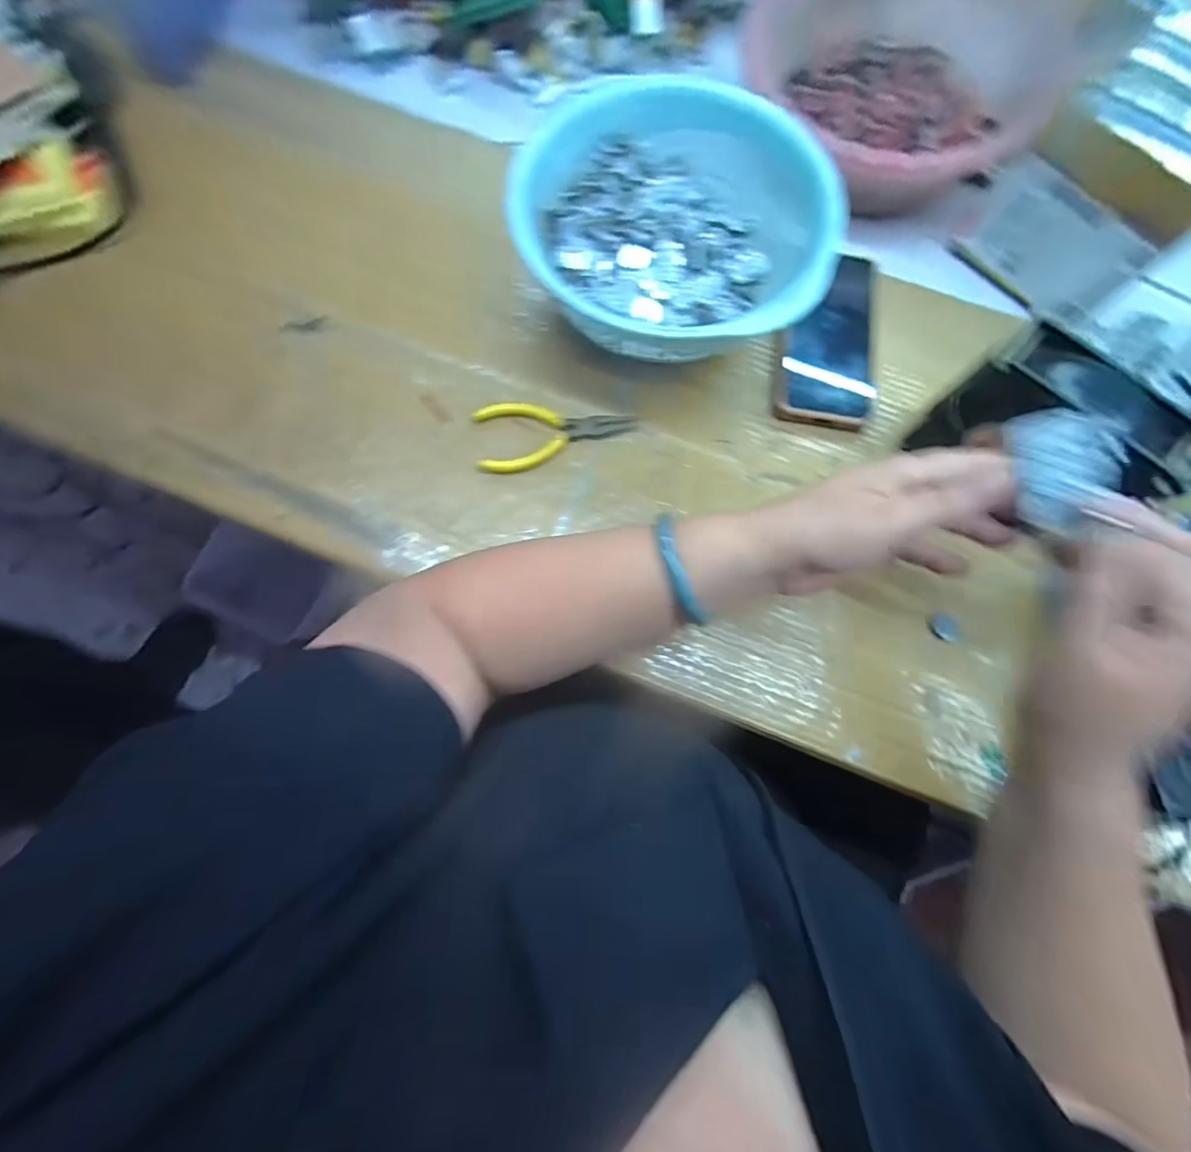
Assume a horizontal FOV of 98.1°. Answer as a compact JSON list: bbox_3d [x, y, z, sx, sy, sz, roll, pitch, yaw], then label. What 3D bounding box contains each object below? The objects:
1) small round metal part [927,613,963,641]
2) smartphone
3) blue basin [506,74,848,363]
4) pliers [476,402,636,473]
[{"bbox_3d":[0.258,0.038,0.381,0.017,0.009,0.022,-12,77,-5],"label":"small round metal part"},{"bbox_3d":[0.192,-0.202,0.428,0.081,0.009,0.165,9,76,0],"label":"smartphone"},{"bbox_3d":[0.057,-0.270,0.400,0.225,0.081,0.205,0,76,-2],"label":"blue basin"},{"bbox_3d":[-0.032,-0.109,0.406,0.123,0.006,0.060,2,76,-1],"label":"pliers"}]

